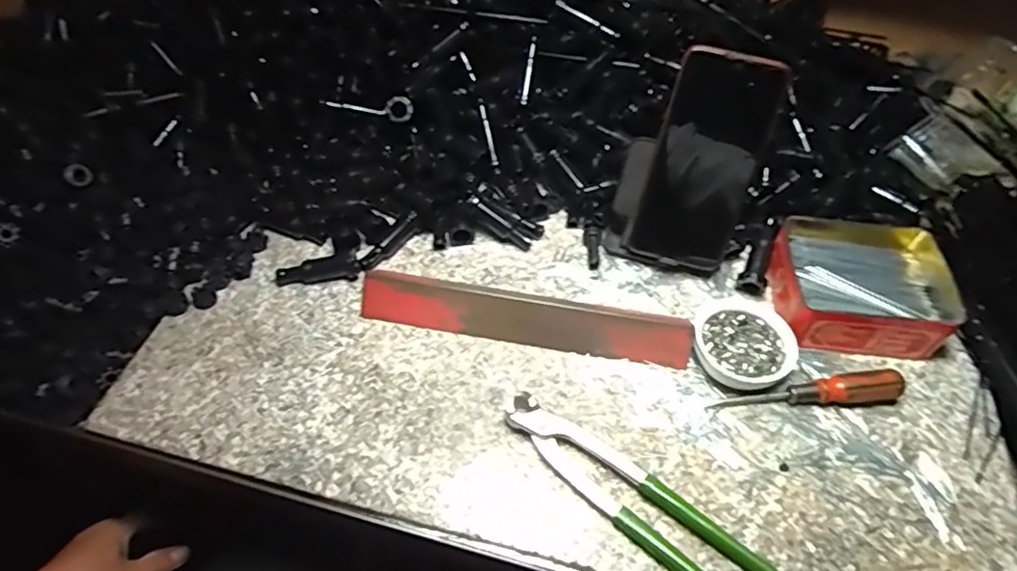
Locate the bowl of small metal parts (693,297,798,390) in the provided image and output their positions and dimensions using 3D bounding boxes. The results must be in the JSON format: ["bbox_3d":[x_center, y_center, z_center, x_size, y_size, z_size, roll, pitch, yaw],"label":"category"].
[{"bbox_3d":[0.181,0.045,0.472,0.072,0.023,0.073,1,52,-1],"label":"bowl of small metal parts"}]

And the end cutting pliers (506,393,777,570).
[{"bbox_3d":[0.080,0.139,0.404,0.194,0.016,0.042,32,58,22],"label":"end cutting pliers"}]

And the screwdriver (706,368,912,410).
[{"bbox_3d":[0.217,0.078,0.446,0.137,0.023,0.018,-4,52,-5],"label":"screwdriver"}]

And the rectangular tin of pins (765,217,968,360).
[{"bbox_3d":[0.284,0.001,0.498,0.133,0.043,0.108,5,52,2],"label":"rectangular tin of pins"}]

